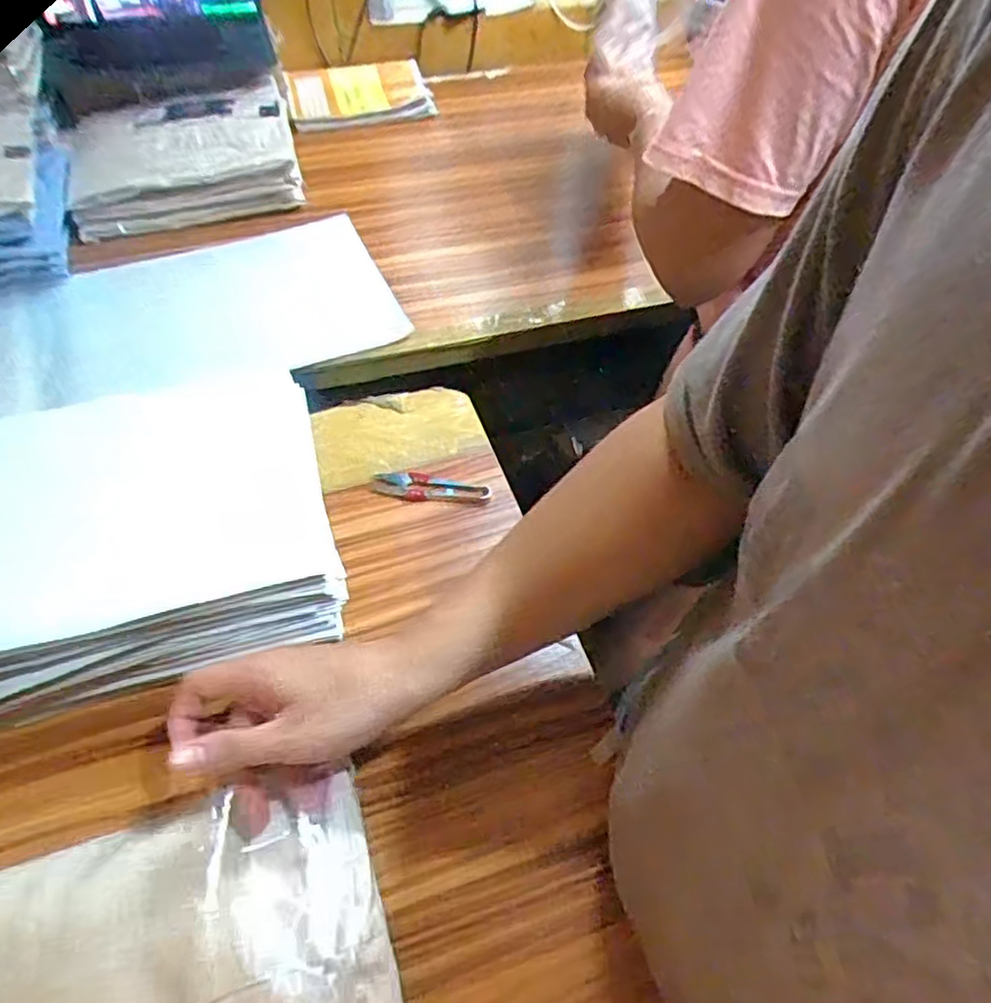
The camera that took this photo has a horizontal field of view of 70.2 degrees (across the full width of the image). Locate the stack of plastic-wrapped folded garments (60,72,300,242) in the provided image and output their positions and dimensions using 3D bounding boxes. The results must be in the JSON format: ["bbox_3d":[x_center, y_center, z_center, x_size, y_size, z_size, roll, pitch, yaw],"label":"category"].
[{"bbox_3d":[-0.358,-0.400,0.820,0.243,0.078,0.149,-14,54,-11],"label":"stack of plastic-wrapped folded garments"}]

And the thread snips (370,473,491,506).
[{"bbox_3d":[-0.057,-0.011,0.615,0.102,0.007,0.025,6,53,2],"label":"thread snips"}]

